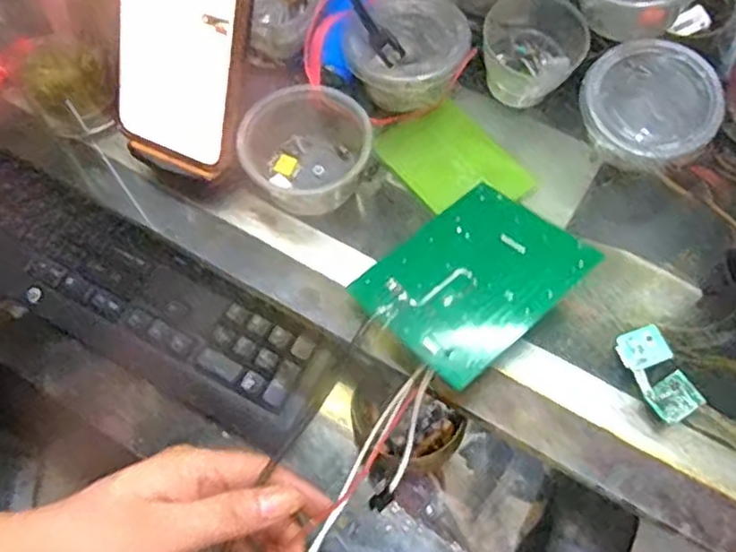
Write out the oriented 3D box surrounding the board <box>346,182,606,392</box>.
[{"bbox_3d":[0.058,0.000,0.385,0.111,0.006,0.090,-39,55,-18],"label":"board"}]

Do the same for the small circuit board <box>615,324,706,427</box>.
[{"bbox_3d":[0.154,0.052,0.369,0.025,0.004,0.052,-27,60,7],"label":"small circuit board"}]

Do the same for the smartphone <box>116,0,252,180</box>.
[{"bbox_3d":[-0.101,-0.138,0.385,0.078,0.167,0.018,25,36,13],"label":"smartphone"}]

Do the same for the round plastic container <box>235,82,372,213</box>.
[{"bbox_3d":[-0.037,-0.077,0.428,0.070,0.046,0.066,-1,64,1],"label":"round plastic container"}]

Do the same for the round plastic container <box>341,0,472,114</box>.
[{"bbox_3d":[0.026,-0.146,0.452,0.066,0.049,0.067,-1,64,1],"label":"round plastic container"}]

